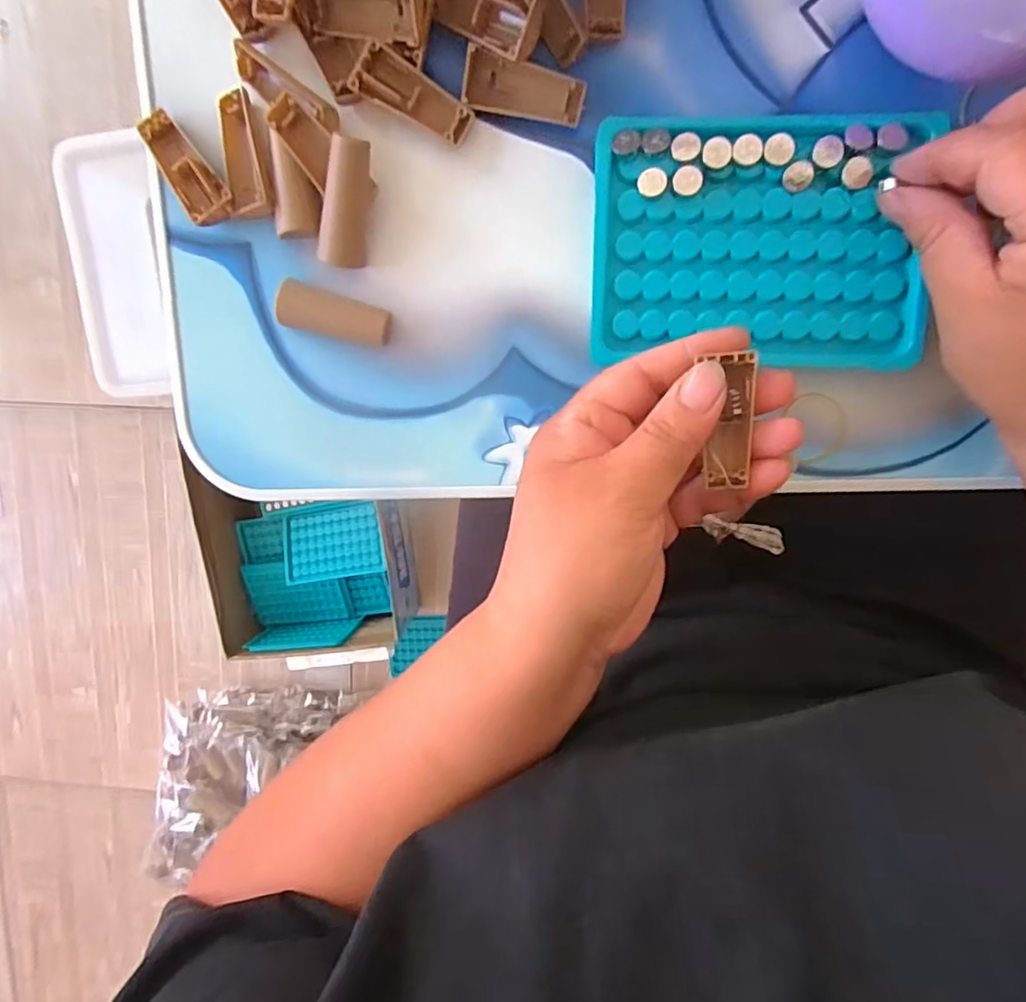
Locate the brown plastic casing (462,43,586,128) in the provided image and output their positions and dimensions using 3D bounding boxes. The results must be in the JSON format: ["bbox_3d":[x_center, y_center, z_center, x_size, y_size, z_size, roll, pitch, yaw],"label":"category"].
[{"bbox_3d":[0.005,-0.172,0.247,0.050,0.008,0.020,12,100,3],"label":"brown plastic casing"}]

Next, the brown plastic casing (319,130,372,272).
[{"bbox_3d":[-0.070,-0.125,0.250,0.018,0.008,0.049,16,120,0],"label":"brown plastic casing"}]

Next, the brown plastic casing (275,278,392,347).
[{"bbox_3d":[-0.080,-0.083,0.267,0.050,0.014,0.019,15,100,2],"label":"brown plastic casing"}]

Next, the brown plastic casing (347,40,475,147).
[{"bbox_3d":[-0.041,-0.168,0.246,0.049,0.008,0.020,27,101,0],"label":"brown plastic casing"}]

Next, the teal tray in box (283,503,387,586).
[{"bbox_3d":[-0.235,0.056,0.781,0.123,0.011,0.092,-7,87,-18],"label":"teal tray in box"}]

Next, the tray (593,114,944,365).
[{"bbox_3d":[0.098,-0.104,0.245,0.128,0.023,0.094,2,100,4],"label":"tray"}]

